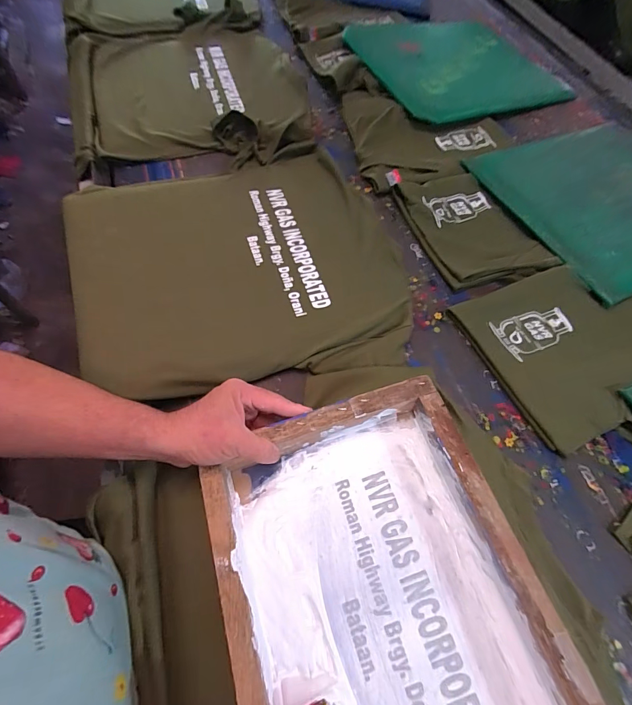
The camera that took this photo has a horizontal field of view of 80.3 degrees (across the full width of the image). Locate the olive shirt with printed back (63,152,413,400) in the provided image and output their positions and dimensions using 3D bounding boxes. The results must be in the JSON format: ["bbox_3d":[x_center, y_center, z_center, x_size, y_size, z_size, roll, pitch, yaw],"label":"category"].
[{"bbox_3d":[-0.108,-0.144,0.589,0.485,0.032,0.433,-16,66,-13],"label":"olive shirt with printed back"}]

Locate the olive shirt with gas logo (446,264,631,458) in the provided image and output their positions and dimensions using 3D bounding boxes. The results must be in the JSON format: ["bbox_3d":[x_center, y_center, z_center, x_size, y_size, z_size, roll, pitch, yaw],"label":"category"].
[{"bbox_3d":[0.421,-0.033,0.583,0.340,0.027,0.249,-24,66,-16],"label":"olive shirt with gas logo"}]

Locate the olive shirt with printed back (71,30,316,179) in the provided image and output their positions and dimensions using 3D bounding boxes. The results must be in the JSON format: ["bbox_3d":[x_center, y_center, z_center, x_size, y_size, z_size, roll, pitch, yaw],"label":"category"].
[{"bbox_3d":[-0.275,-0.573,0.814,0.487,0.067,0.462,-5,64,-8],"label":"olive shirt with printed back"}]

